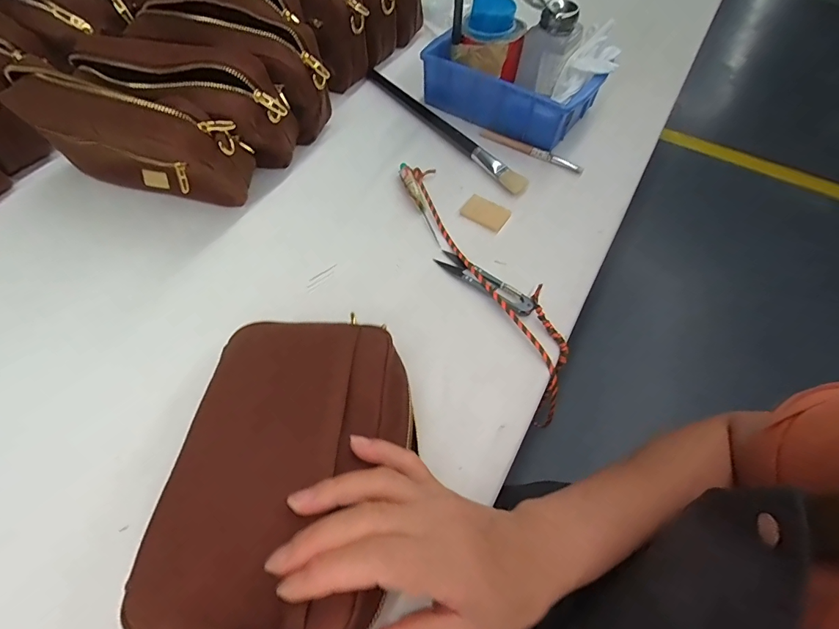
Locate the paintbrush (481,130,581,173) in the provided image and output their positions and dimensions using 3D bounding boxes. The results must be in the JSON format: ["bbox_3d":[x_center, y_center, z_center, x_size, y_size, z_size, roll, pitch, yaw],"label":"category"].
[{"bbox_3d":[0.129,-0.194,0.490,0.129,0.012,0.013,30,62,16],"label":"paintbrush"}]

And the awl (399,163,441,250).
[{"bbox_3d":[-0.001,-0.117,0.434,0.013,0.010,0.118,-15,60,-10],"label":"awl"}]

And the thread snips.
[{"bbox_3d":[0.059,-0.031,0.383,0.103,0.015,0.022,36,64,19],"label":"thread snips"}]

